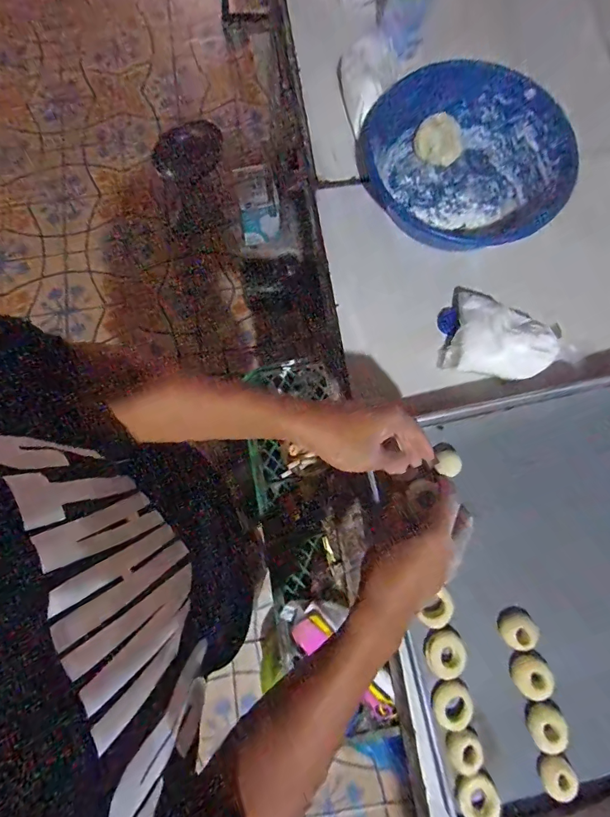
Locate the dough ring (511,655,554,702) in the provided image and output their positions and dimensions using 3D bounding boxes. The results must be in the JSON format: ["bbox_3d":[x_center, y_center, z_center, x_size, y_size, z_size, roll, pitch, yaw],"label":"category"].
[{"bbox_3d":[0.257,0.304,0.457,0.039,0.019,0.041,0,78,0],"label":"dough ring"}]

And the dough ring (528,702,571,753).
[{"bbox_3d":[0.269,0.355,0.448,0.036,0.019,0.041,43,81,8],"label":"dough ring"}]

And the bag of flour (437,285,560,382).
[{"bbox_3d":[0.242,-0.090,0.509,0.133,0.050,0.100,11,78,2],"label":"bag of flour"}]

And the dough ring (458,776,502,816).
[{"bbox_3d":[0.187,0.418,0.428,0.044,0.013,0.037,-24,79,-5],"label":"dough ring"}]

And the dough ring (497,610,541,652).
[{"bbox_3d":[0.246,0.255,0.464,0.032,0.027,0.040,39,81,8],"label":"dough ring"}]

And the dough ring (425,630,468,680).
[{"bbox_3d":[0.160,0.280,0.458,0.045,0.012,0.045,0,78,0],"label":"dough ring"}]

